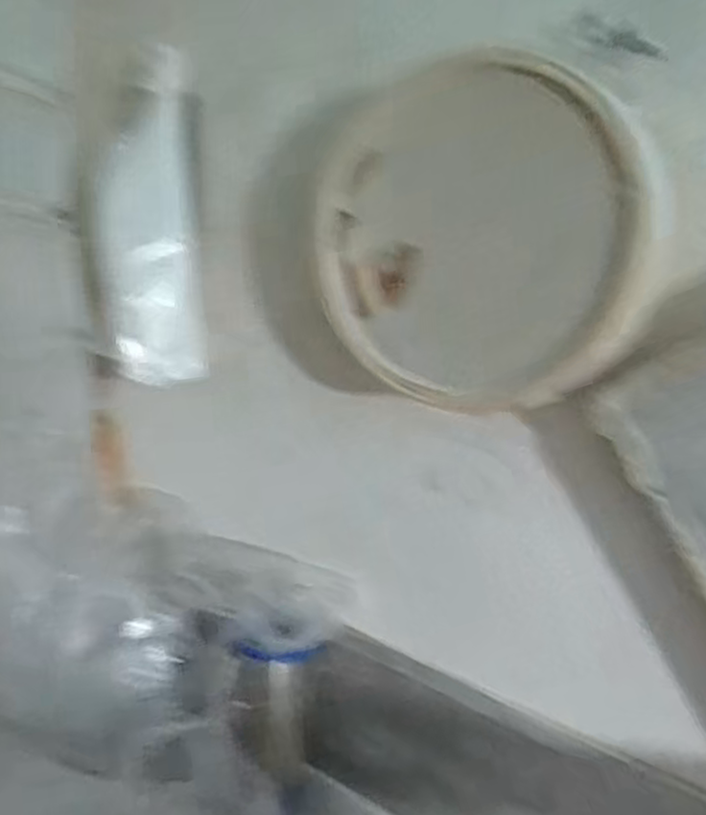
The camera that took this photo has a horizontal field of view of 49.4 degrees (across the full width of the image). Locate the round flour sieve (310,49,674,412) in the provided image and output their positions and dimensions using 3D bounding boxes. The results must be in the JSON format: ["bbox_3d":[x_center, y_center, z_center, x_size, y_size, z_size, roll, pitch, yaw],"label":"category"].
[{"bbox_3d":[0.102,-0.136,0.631,0.289,0.244,0.078,20,21,34],"label":"round flour sieve"}]

